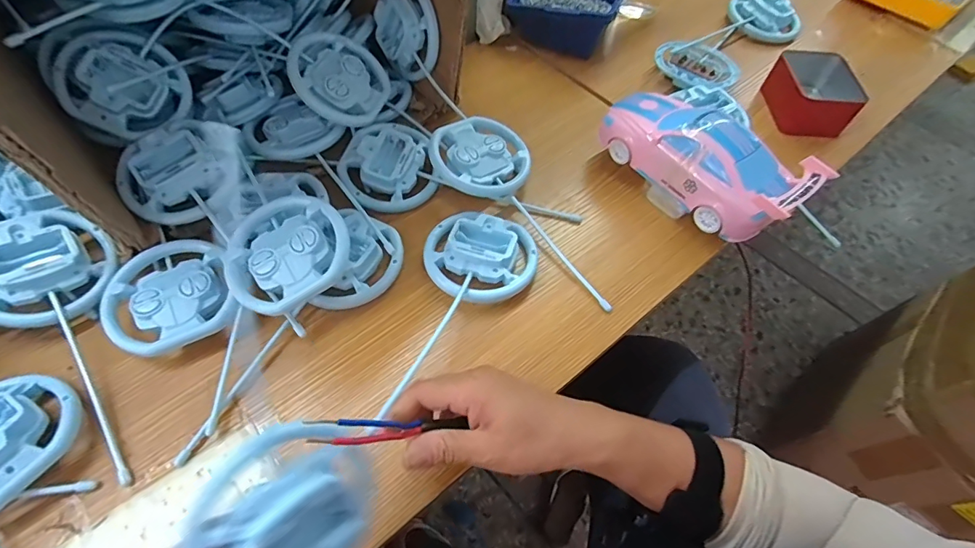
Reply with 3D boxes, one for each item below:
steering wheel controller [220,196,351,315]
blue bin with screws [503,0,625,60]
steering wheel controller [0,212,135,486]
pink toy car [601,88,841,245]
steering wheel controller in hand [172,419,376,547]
[{"bbox_3d":[-0.174,-0.019,0.396,0.103,0.040,0.098,2,58,-2],"label":"steering wheel controller"},{"bbox_3d":[0.111,-0.358,0.626,0.144,0.066,0.116,31,61,15],"label":"blue bin with screws"},{"bbox_3d":[-0.335,0.053,0.372,0.100,0.043,0.251,-30,77,-20],"label":"steering wheel controller"},{"bbox_3d":[0.203,-0.111,0.453,0.079,0.084,0.197,-34,66,-22],"label":"pink toy car"},{"bbox_3d":[-0.103,0.127,0.247,0.095,0.033,0.097,54,49,-19],"label":"steering wheel controller in hand"}]

